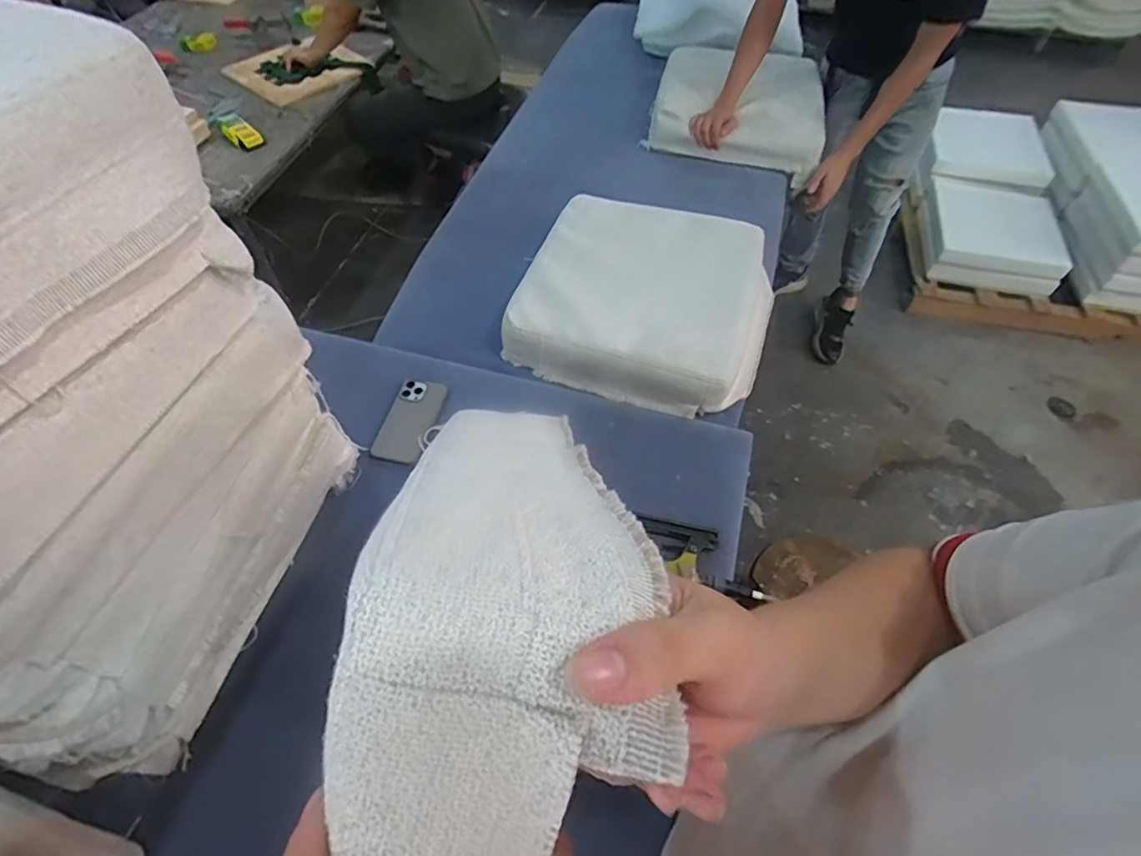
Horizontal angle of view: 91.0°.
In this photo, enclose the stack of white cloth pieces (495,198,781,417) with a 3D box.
[{"bbox_3d":[0.154,-0.260,1.108,0.462,0.120,0.442,18,58,11],"label":"stack of white cloth pieces"}]

